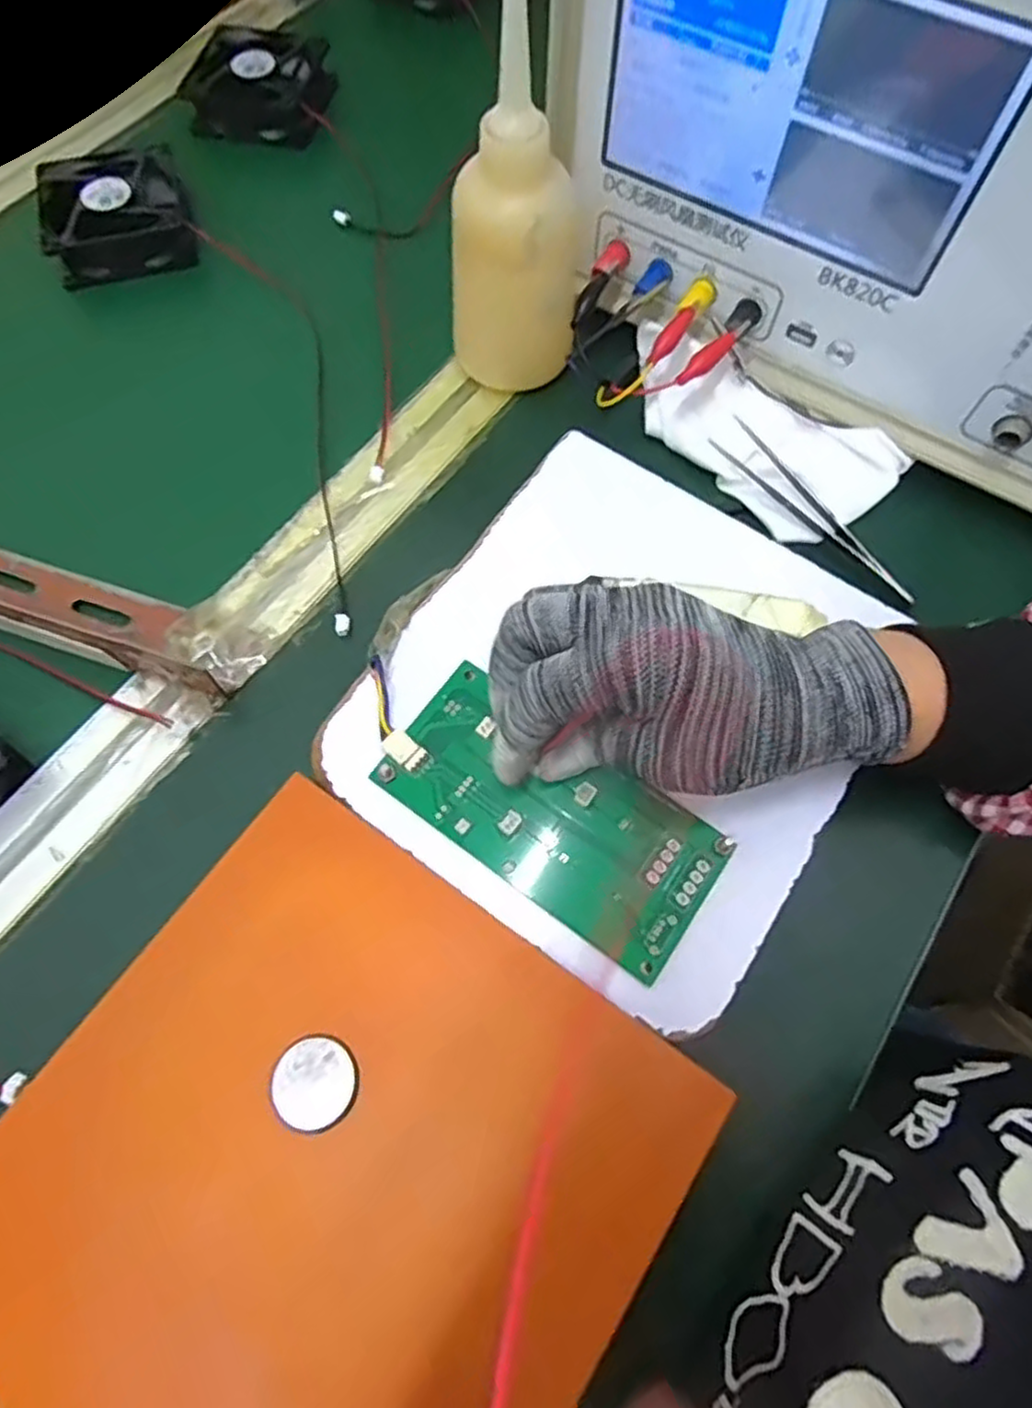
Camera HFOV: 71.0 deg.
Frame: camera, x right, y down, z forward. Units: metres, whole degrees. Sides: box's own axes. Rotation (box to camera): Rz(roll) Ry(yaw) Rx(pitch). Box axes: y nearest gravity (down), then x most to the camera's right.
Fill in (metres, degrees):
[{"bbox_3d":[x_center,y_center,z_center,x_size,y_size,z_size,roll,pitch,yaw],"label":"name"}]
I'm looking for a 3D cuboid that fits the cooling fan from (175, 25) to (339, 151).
[{"bbox_3d":[-0.168,-0.407,0.478,0.085,0.029,0.073,3,66,1],"label":"cooling fan"}]

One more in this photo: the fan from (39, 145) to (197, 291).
[{"bbox_3d":[-0.238,-0.294,0.431,0.079,0.026,0.071,-16,67,-7],"label":"fan"}]

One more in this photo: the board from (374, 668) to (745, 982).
[{"bbox_3d":[0.013,0.043,0.288,0.133,0.008,0.064,31,69,10],"label":"board"}]

